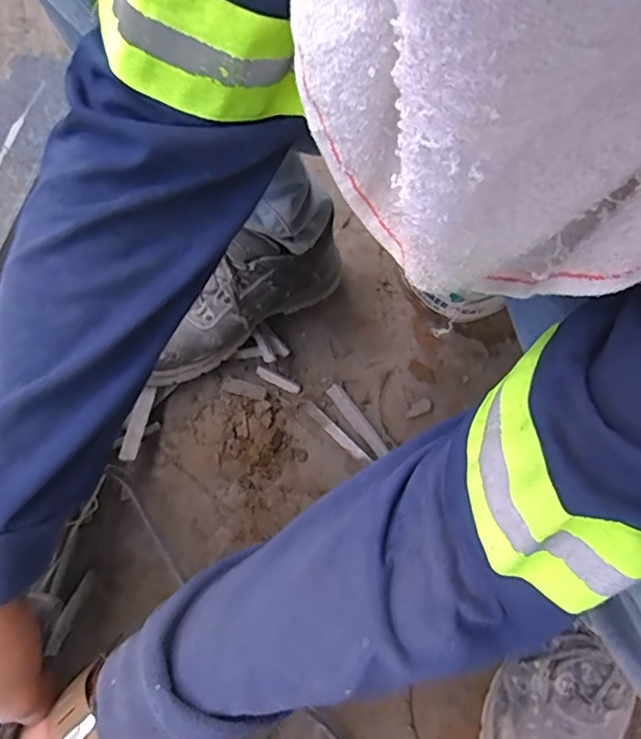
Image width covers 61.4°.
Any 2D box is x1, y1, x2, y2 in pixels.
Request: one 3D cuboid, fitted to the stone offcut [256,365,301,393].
[{"bbox_3d":[-0.052,0.013,0.662,0.057,0.004,0.014,27,66,-8],"label":"stone offcut"}]

